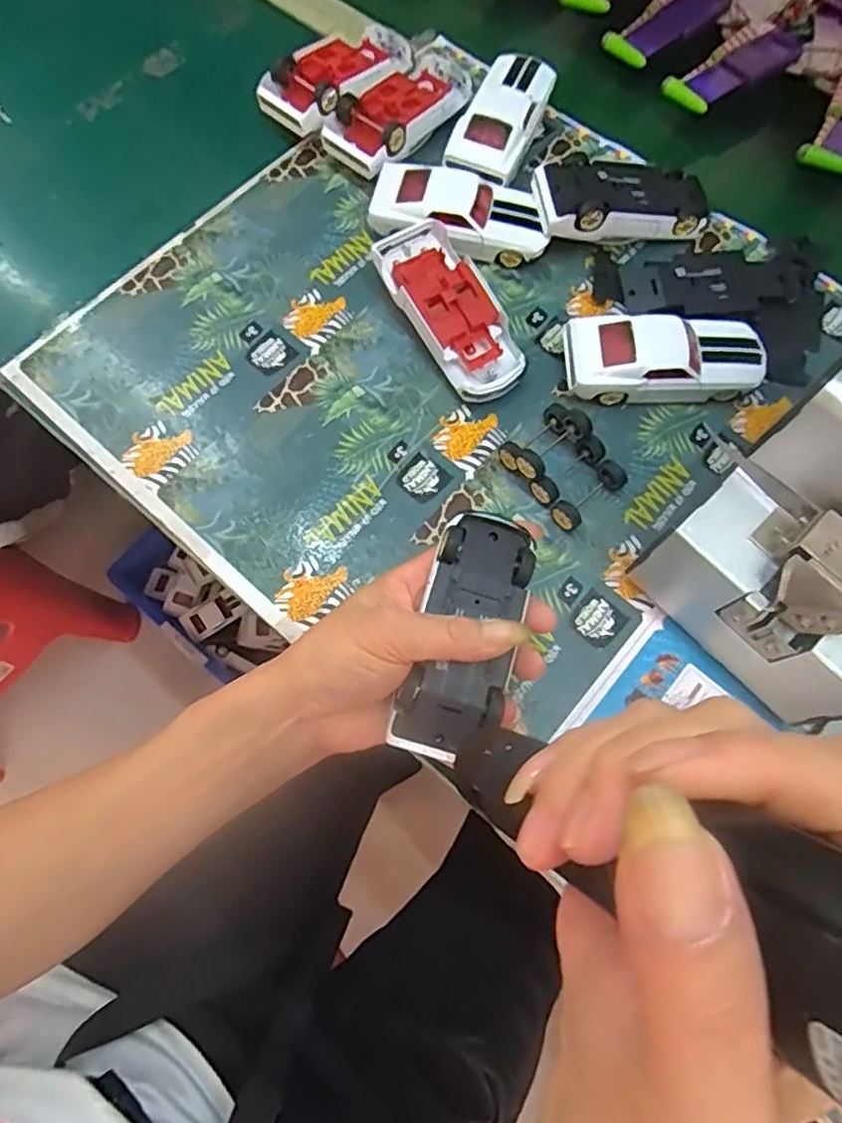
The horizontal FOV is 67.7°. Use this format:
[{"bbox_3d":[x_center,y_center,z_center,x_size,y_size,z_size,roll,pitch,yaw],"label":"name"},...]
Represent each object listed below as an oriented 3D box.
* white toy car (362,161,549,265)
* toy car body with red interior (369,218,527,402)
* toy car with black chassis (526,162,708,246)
[{"bbox_3d":[0.028,-0.250,0.452,0.128,0.035,0.059,15,71,3],"label":"white toy car"},{"bbox_3d":[0.020,-0.168,0.427,0.056,0.034,0.129,-32,75,-12],"label":"toy car body with red interior"},{"bbox_3d":[0.146,-0.259,0.449,0.128,0.030,0.051,-9,72,-5],"label":"toy car with black chassis"}]

